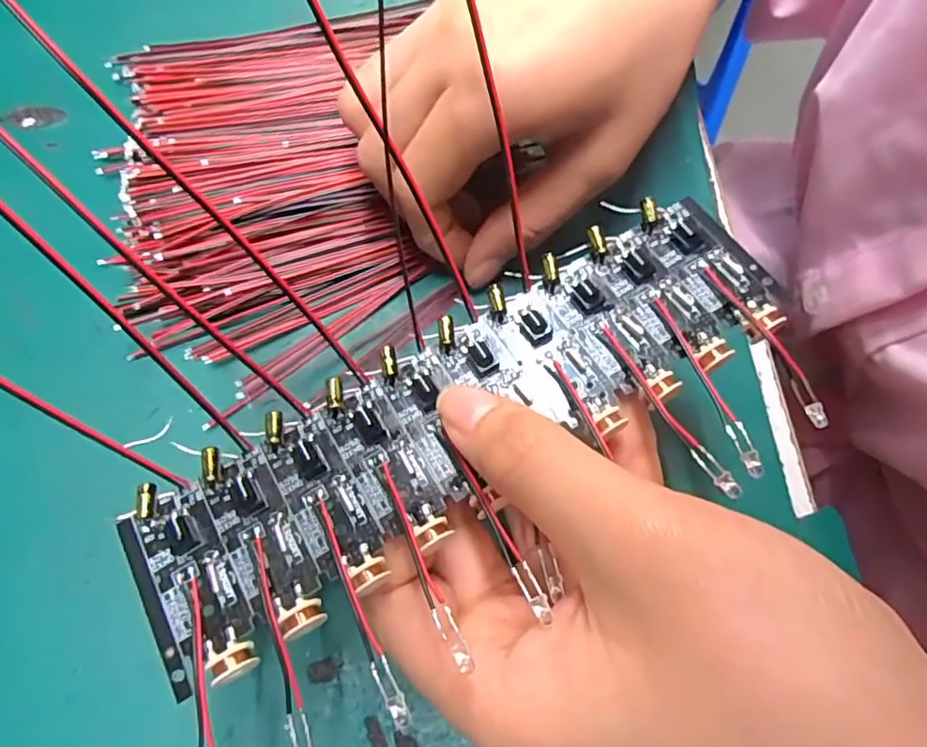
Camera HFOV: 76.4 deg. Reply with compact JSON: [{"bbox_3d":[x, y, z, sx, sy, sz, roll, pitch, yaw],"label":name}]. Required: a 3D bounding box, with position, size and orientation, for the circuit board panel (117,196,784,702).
[{"bbox_3d":[0.001,0.008,0.139,0.161,0.007,0.045,-31,71,-10],"label":"circuit board panel"}]

